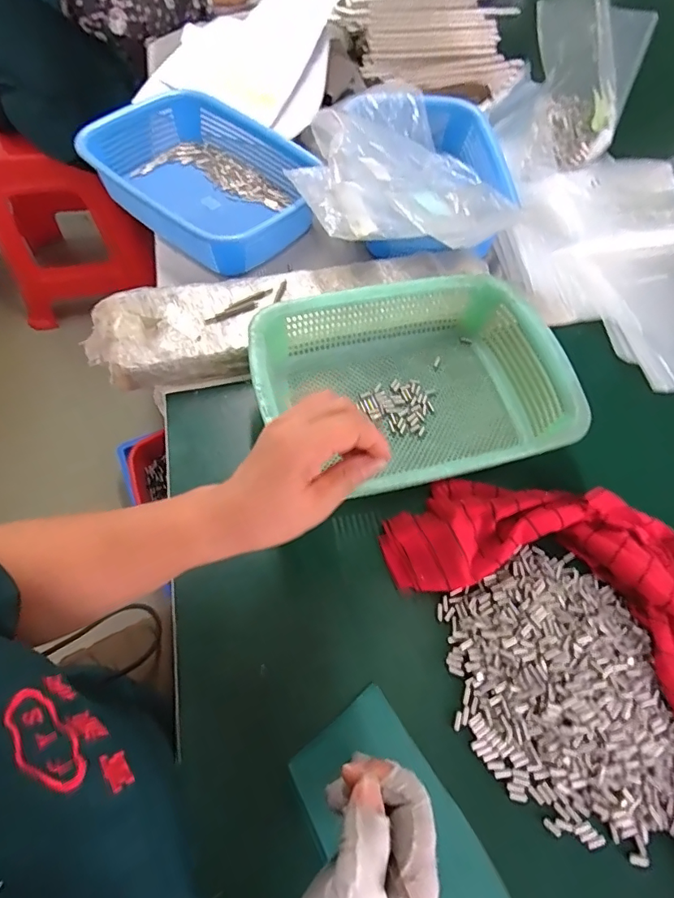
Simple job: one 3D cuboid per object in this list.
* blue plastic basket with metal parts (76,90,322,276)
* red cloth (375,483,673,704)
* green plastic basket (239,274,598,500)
[{"bbox_3d":[-0.167,-0.355,0.651,0.280,0.079,0.224,39,67,15],"label":"blue plastic basket with metal parts"},{"bbox_3d":[0.268,0.203,0.388,0.235,0.045,0.506,-32,68,-16],"label":"red cloth"},{"bbox_3d":[0.078,-0.066,0.495,0.301,0.080,0.216,-11,64,-7],"label":"green plastic basket"}]

